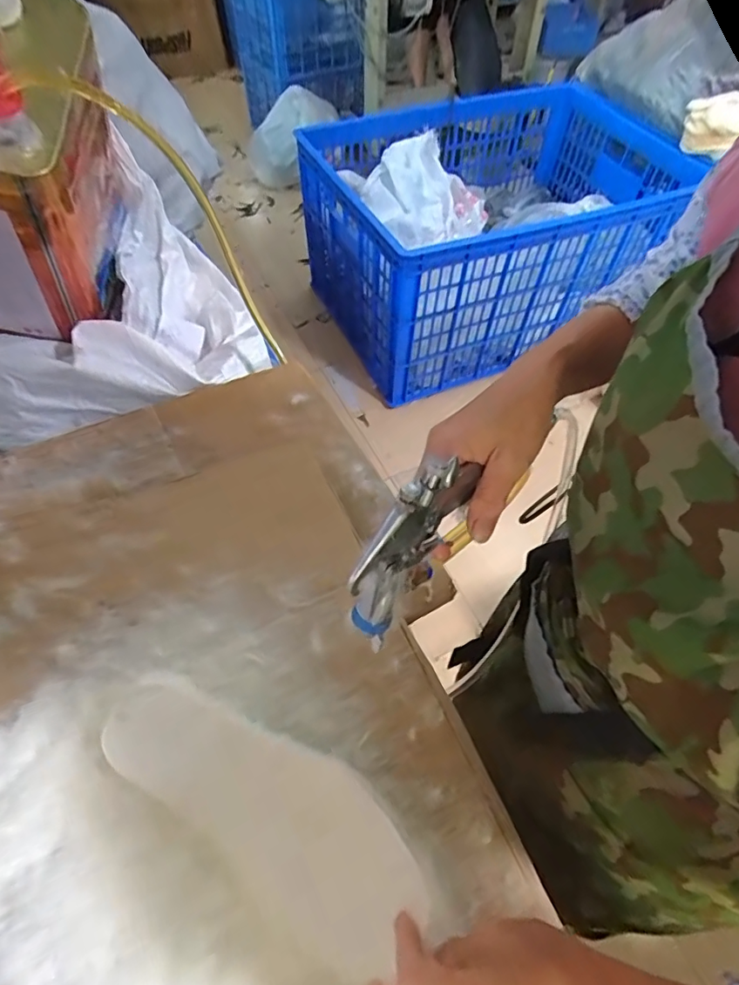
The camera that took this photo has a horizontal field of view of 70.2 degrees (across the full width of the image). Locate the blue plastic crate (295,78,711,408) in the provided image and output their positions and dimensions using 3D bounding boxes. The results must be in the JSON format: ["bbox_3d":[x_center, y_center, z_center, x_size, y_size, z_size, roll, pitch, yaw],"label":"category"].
[{"bbox_3d":[0.366,-0.859,1.714,1.009,0.485,0.811,-22,60,-15],"label":"blue plastic crate"}]

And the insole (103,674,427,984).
[{"bbox_3d":[-0.074,0.214,0.373,0.239,0.021,0.093,34,57,14],"label":"insole"}]

